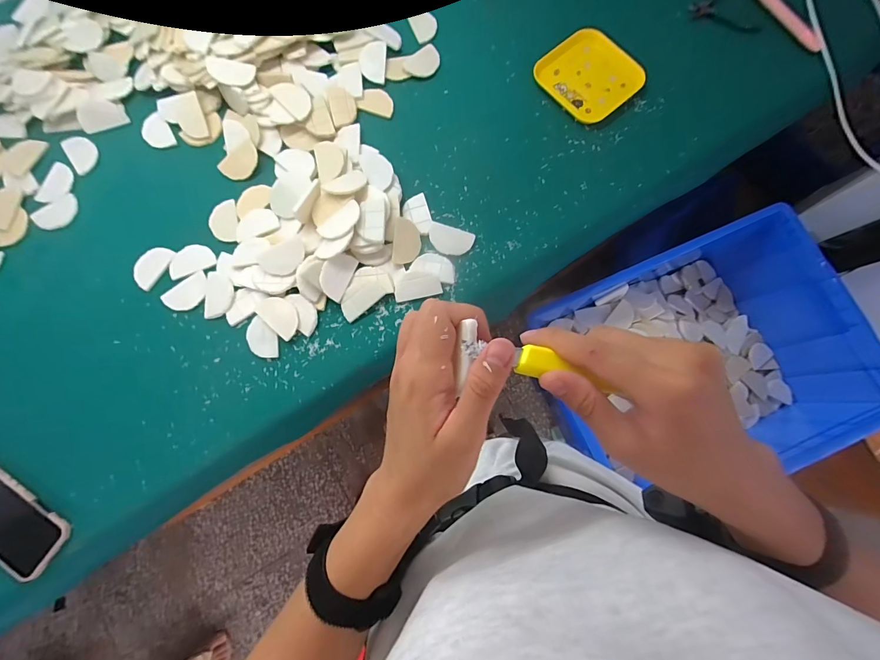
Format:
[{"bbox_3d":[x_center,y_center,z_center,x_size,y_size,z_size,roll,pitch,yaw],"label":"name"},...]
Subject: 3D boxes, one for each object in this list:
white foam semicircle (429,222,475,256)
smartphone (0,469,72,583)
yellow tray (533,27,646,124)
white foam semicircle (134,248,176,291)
[{"bbox_3d":[0.017,-0.135,0.585,0.067,0.010,0.040,13,79,2],"label":"white foam semicircle"},{"bbox_3d":[-0.572,0.251,0.513,0.159,0.017,0.080,33,81,6],"label":"smartphone"},{"bbox_3d":[0.242,-0.422,0.640,0.139,0.028,0.151,-36,82,-7],"label":"yellow tray"},{"bbox_3d":[-0.432,-0.096,0.584,0.043,0.004,0.068,29,80,5],"label":"white foam semicircle"}]

